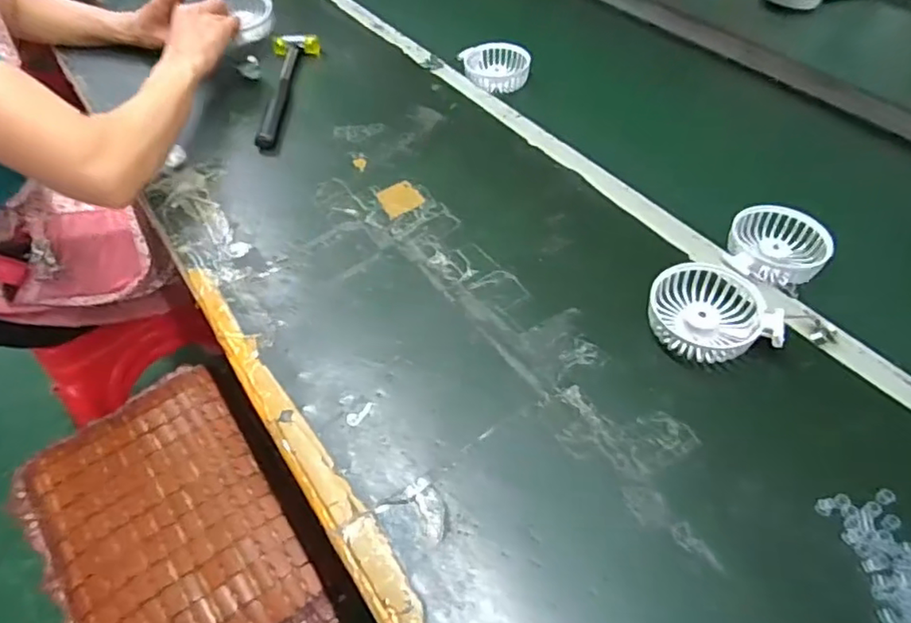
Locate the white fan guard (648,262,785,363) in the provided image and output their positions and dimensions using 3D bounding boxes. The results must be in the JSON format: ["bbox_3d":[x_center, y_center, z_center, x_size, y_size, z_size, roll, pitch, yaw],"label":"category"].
[{"bbox_3d":[0.217,0.003,0.501,0.105,0.038,0.084,13,52,14],"label":"white fan guard"}]

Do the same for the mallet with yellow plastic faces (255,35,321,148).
[{"bbox_3d":[-0.219,-0.295,0.770,0.058,0.025,0.235,-3,50,0],"label":"mallet with yellow plastic faces"}]

